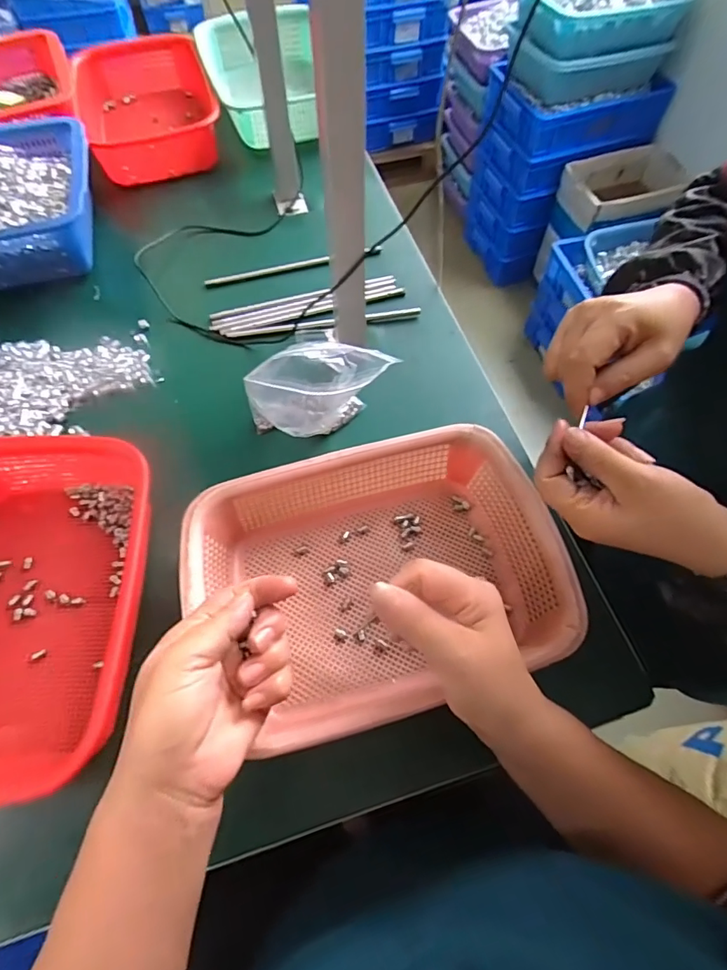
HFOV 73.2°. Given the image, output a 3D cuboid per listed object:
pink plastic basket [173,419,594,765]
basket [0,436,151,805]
[{"bbox_3d":[0.009,0.076,0.425,0.297,0.082,0.219,-15,64,-5],"label":"pink plastic basket"},{"bbox_3d":[-0.296,0.088,0.424,0.216,0.073,0.312,-5,64,-1],"label":"basket"}]

